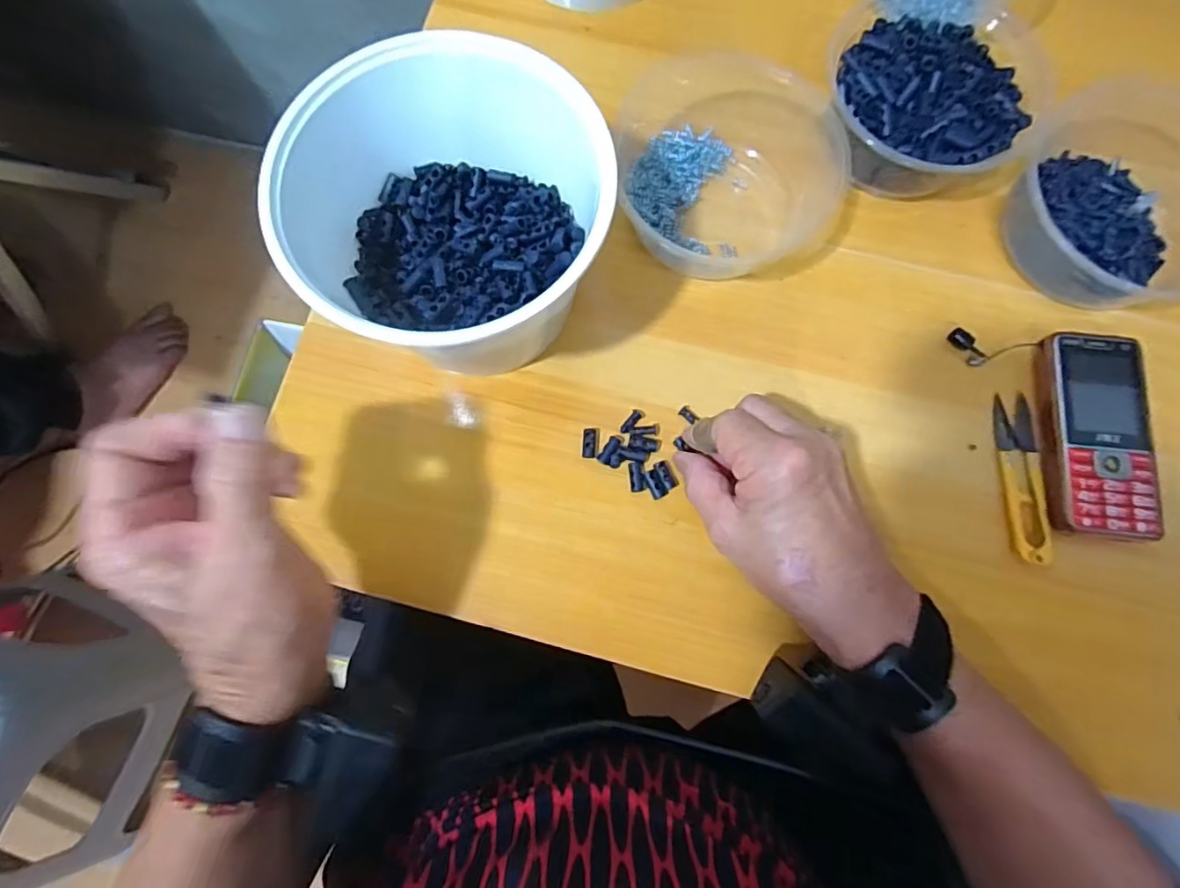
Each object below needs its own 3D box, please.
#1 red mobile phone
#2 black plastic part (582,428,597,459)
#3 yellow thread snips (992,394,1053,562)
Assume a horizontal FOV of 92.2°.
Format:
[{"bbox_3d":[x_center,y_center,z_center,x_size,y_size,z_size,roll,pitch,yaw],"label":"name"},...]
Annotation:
[{"bbox_3d":[0.314,-0.006,0.351,0.059,0.019,0.123,9,78,3],"label":"red mobile phone"},{"bbox_3d":[0.000,-0.001,0.355,0.009,0.004,0.019,3,78,2],"label":"black plastic part"},{"bbox_3d":[0.271,0.020,0.354,0.023,0.012,0.105,1,78,1],"label":"yellow thread snips"}]

